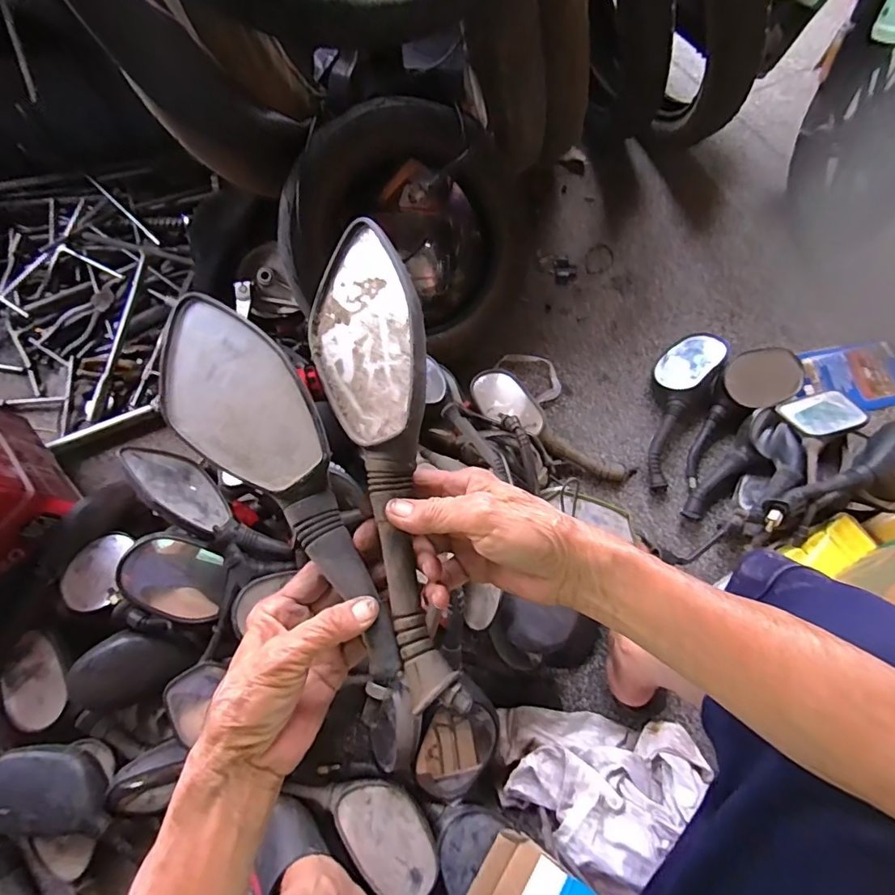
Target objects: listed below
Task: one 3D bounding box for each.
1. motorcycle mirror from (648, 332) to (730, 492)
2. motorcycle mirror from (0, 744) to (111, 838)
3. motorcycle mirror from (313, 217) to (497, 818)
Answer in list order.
[{"bbox_3d":[0.369,-0.078,0.824,0.096,0.048,0.312,28,70,12],"label":"motorcycle mirror"},{"bbox_3d":[-0.459,0.393,0.574,0.141,0.042,0.094,-6,67,-2],"label":"motorcycle mirror"},{"bbox_3d":[-0.035,0.017,0.310,0.067,0.048,0.328,-10,82,-4],"label":"motorcycle mirror"}]

